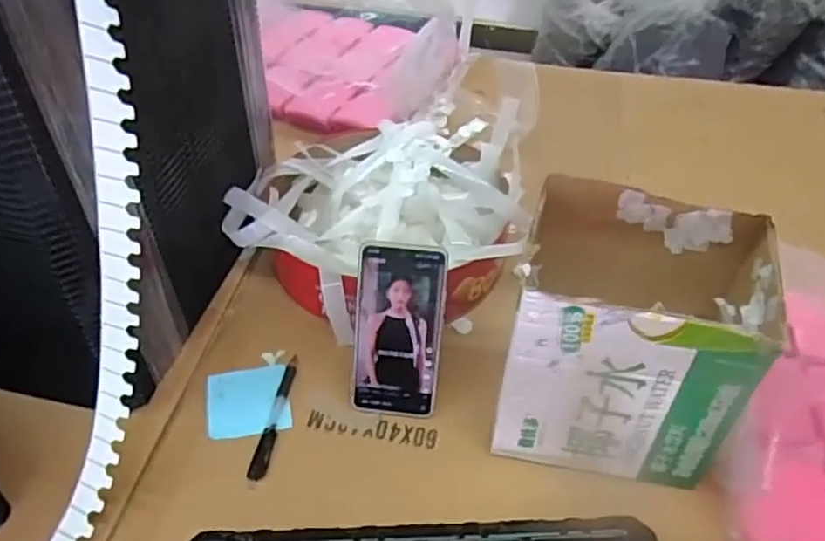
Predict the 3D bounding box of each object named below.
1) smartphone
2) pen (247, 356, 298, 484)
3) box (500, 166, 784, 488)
[{"bbox_3d":[-0.013,0.056,0.612,0.080,0.163,0.014,6,18,3],"label":"smartphone"},{"bbox_3d":[-0.127,0.134,0.631,0.015,0.006,0.134,8,45,5],"label":"pen"},{"bbox_3d":[0.181,0.053,0.571,0.181,0.191,0.151,11,45,8],"label":"box"}]

